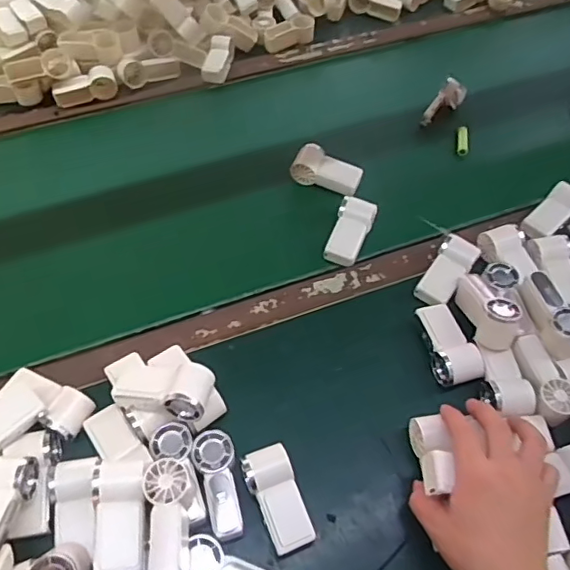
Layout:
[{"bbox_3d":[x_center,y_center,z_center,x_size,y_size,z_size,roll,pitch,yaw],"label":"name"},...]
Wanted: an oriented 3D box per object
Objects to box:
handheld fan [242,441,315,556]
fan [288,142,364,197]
[{"bbox_3d":[-0.008,0.204,0.533,0.046,0.038,0.095,-17,59,-13],"label":"handheld fan"},{"bbox_3d":[0.059,-0.157,0.770,0.094,0.030,0.051,21,58,11],"label":"fan"}]

